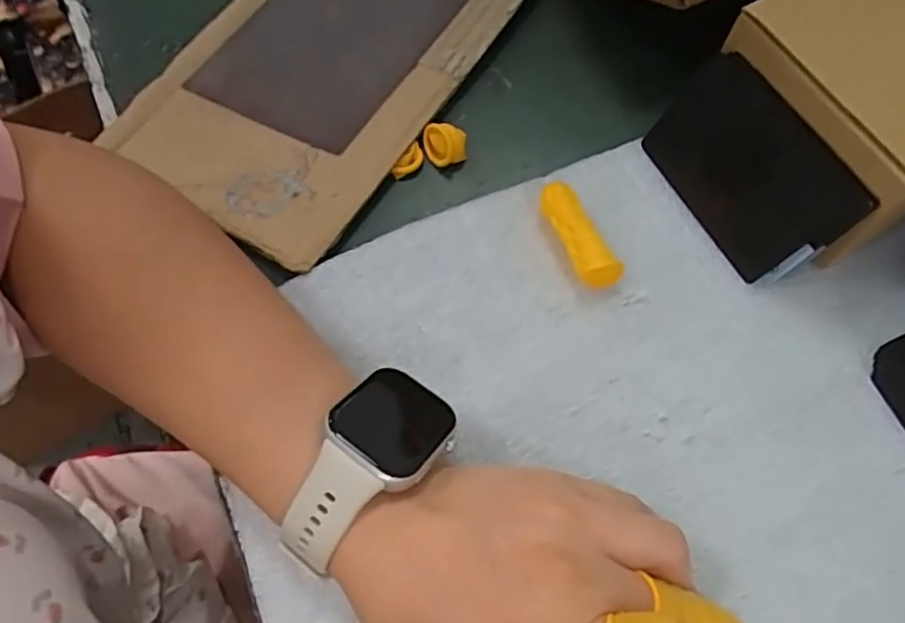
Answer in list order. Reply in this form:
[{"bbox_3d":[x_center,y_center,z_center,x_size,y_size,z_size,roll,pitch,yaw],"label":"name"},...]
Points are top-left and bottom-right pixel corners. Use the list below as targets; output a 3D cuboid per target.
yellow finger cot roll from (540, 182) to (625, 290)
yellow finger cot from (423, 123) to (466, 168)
[{"bbox_3d":[0.054,-0.033,0.267,0.017,0.019,0.048,-26,70,-7],"label":"yellow finger cot roll"},{"bbox_3d":[-0.004,-0.080,0.293,0.020,0.012,0.017,-7,69,0],"label":"yellow finger cot"}]

